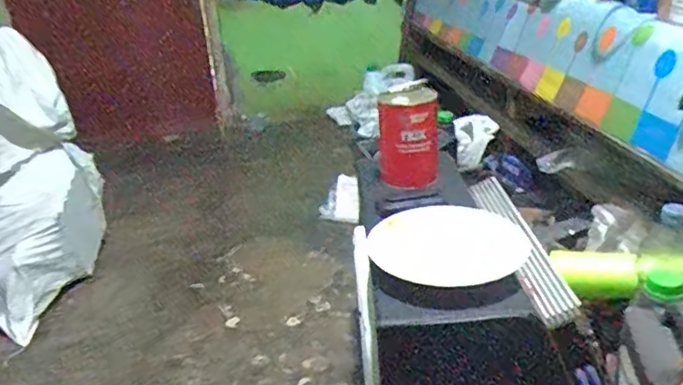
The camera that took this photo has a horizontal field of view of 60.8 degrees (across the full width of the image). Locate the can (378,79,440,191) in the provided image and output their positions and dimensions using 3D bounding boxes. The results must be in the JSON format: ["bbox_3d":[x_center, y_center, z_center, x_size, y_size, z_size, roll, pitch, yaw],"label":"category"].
[{"bbox_3d":[0.115,-0.093,1.002,0.101,0.155,0.097,-3,24,5],"label":"can"}]

